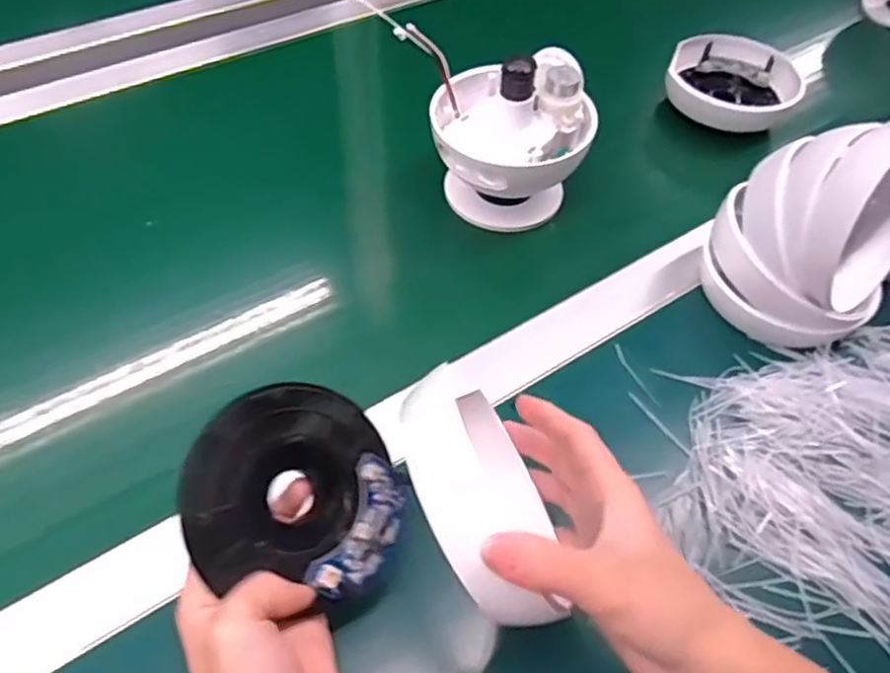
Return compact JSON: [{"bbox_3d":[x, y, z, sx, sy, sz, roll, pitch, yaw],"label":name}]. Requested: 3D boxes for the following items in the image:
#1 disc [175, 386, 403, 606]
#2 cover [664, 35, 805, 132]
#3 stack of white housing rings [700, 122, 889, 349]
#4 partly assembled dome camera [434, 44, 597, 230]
[{"bbox_3d":[-0.070,0.070,0.312,0.100,0.024,0.089,16,66,-27],"label":"disc"},{"bbox_3d":[0.256,-0.228,0.604,0.112,0.031,0.106,34,58,18],"label":"cover"},{"bbox_3d":[0.247,-0.075,0.434,0.106,0.127,0.119,39,60,20],"label":"stack of white housing rings"},{"bbox_3d":[0.048,-0.149,0.499,0.112,0.110,0.106,9,54,1],"label":"partly assembled dome camera"}]

